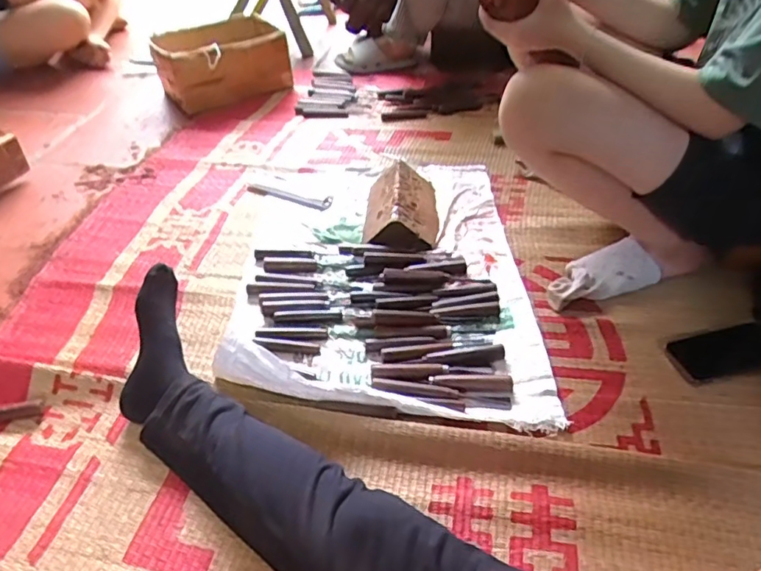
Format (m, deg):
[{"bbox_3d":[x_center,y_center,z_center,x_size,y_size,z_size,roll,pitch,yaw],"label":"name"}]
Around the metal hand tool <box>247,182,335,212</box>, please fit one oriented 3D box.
[{"bbox_3d":[-0.193,-0.188,1.146,0.196,0.009,0.048,17,45,17],"label":"metal hand tool"}]

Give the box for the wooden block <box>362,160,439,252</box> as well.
[{"bbox_3d":[0.041,-0.159,1.054,0.140,0.068,0.212,3,43,4],"label":"wooden block"}]

